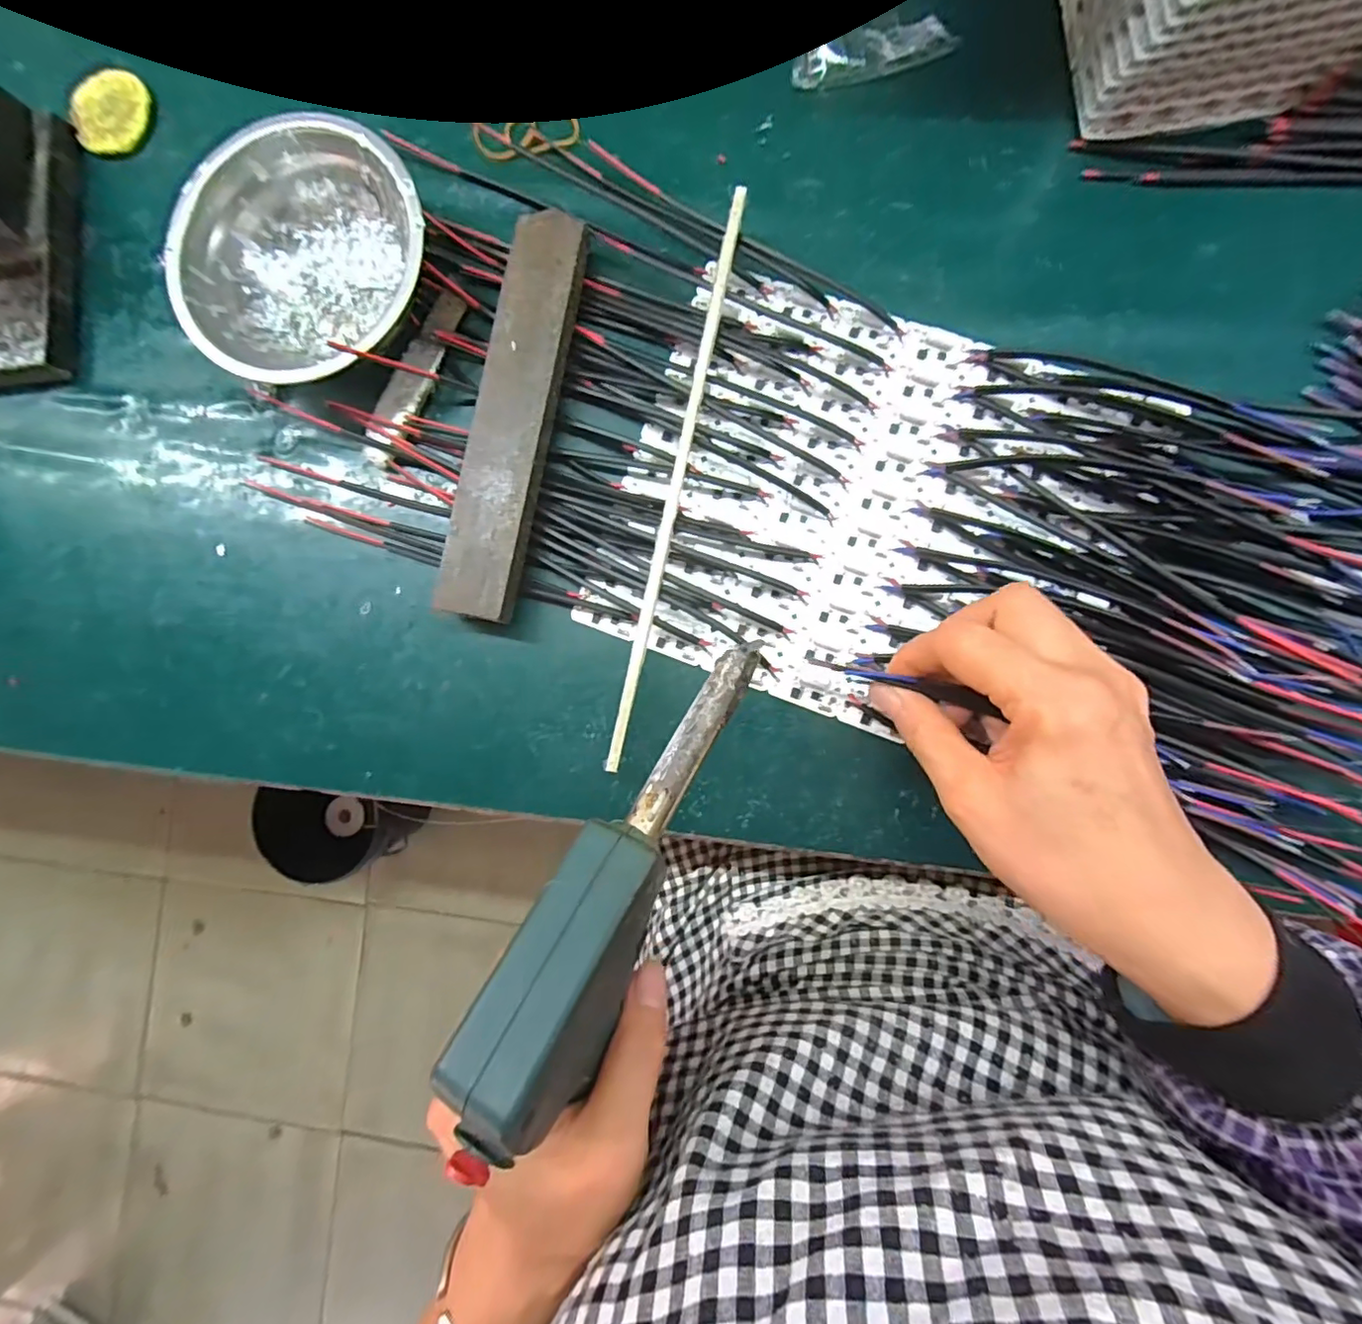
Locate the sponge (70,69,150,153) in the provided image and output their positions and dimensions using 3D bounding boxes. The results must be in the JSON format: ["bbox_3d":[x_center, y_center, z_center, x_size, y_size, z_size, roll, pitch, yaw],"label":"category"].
[{"bbox_3d":[-0.324,-0.314,0.326,0.042,0.007,0.049,3,88,5],"label":"sponge"}]

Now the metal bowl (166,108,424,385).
[{"bbox_3d":[-0.184,-0.196,0.288,0.122,0.039,0.122,0,88,5],"label":"metal bowl"}]

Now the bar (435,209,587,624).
[{"bbox_3d":[-0.081,-0.120,0.285,0.035,0.022,0.199,11,89,5],"label":"bar"}]

